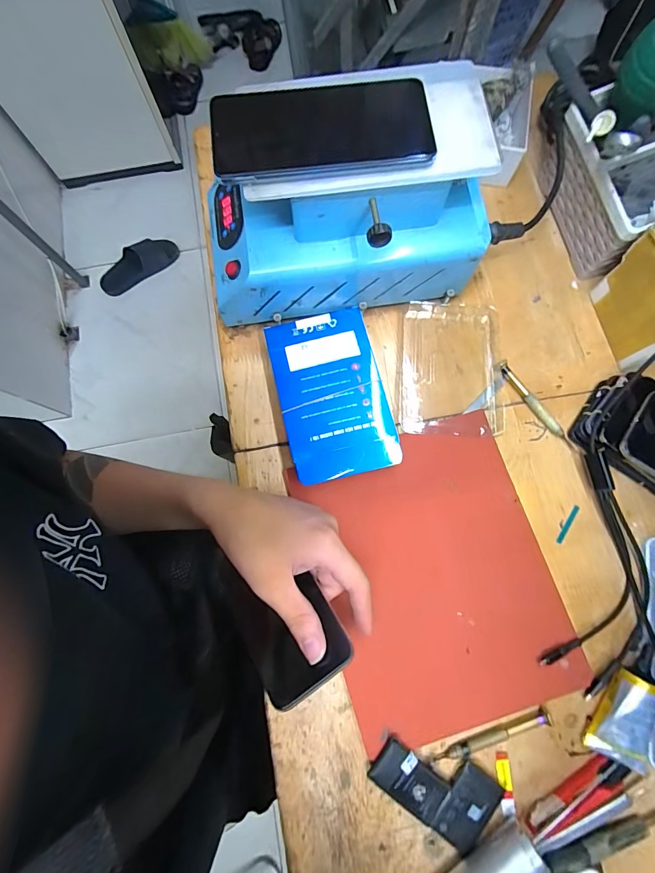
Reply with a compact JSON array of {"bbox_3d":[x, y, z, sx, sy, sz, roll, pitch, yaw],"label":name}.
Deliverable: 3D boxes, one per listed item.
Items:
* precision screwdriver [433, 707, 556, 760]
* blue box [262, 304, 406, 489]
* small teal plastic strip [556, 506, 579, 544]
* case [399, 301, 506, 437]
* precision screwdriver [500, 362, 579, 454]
[{"bbox_3d":[0.134,0.244,0.308,0.098,0.005,0.012,-18,79,-4],"label":"precision screwdriver"},{"bbox_3d":[0.003,-0.041,0.365,0.097,0.019,0.160,-14,78,-3],"label":"blue box"},{"bbox_3d":[0.220,0.081,0.348,0.005,0.004,0.038,32,80,6],"label":"small teal plastic strip"},{"bbox_3d":[0.122,-0.068,0.375,0.098,0.009,0.136,2,78,0],"label":"case"},{"bbox_3d":[0.201,-0.029,0.367,0.010,0.010,0.106,-35,80,-7],"label":"precision screwdriver"}]

